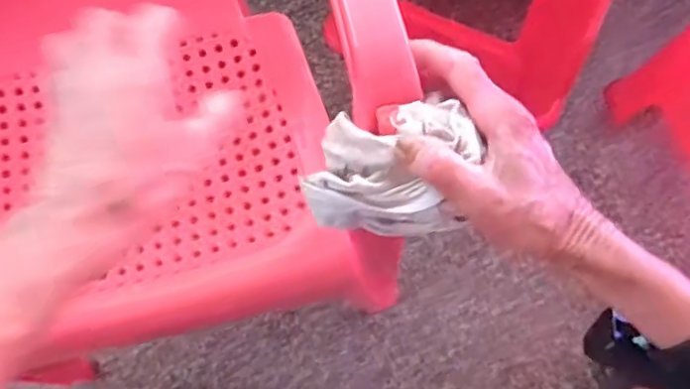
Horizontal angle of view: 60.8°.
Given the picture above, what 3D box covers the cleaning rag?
[{"bbox_3d":[0.025,-0.011,0.348,0.095,0.064,0.064,-11,72,-2],"label":"cleaning rag"}]

